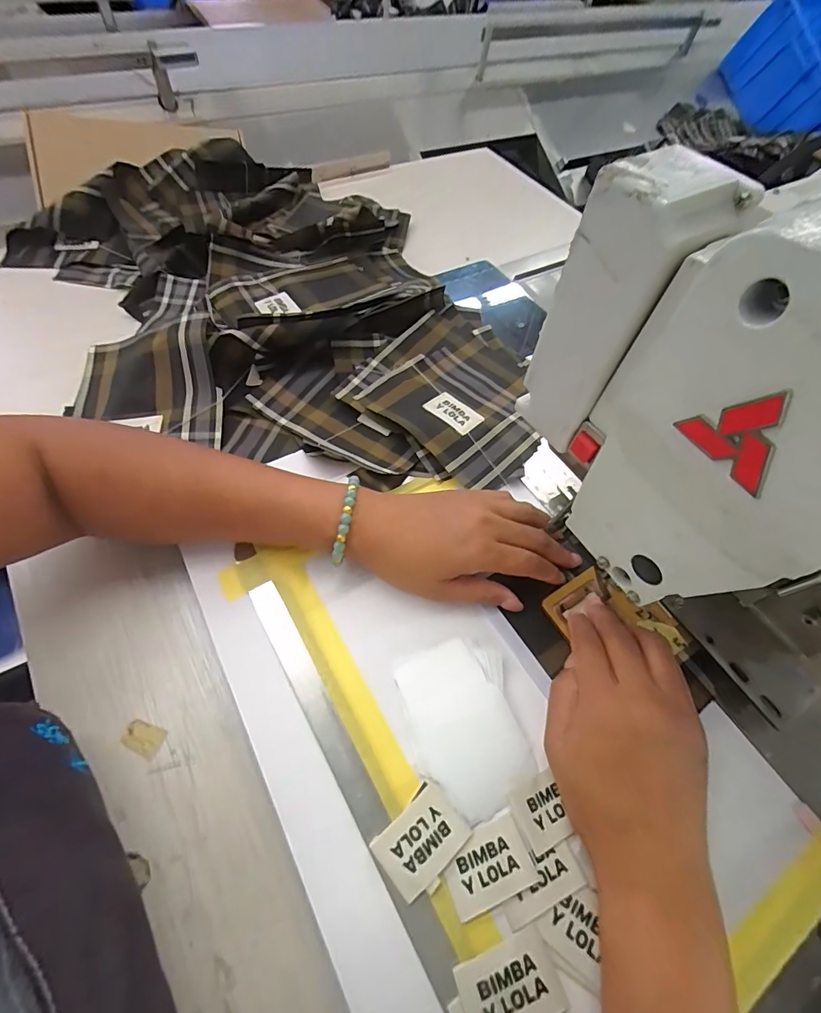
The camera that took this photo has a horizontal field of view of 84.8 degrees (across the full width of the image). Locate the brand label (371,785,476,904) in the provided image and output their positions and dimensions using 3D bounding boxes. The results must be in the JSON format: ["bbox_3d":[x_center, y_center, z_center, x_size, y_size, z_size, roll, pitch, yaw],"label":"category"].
[{"bbox_3d":[0.007,0.188,0.252,0.046,0.007,0.036,-35,67,-19],"label":"brand label"}]

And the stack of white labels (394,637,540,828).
[{"bbox_3d":[0.035,0.139,0.288,0.069,0.010,0.099,-14,62,-9],"label":"stack of white labels"}]

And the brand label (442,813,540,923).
[{"bbox_3d":[0.043,0.201,0.251,0.048,0.004,0.035,-16,58,-13],"label":"brand label"}]

